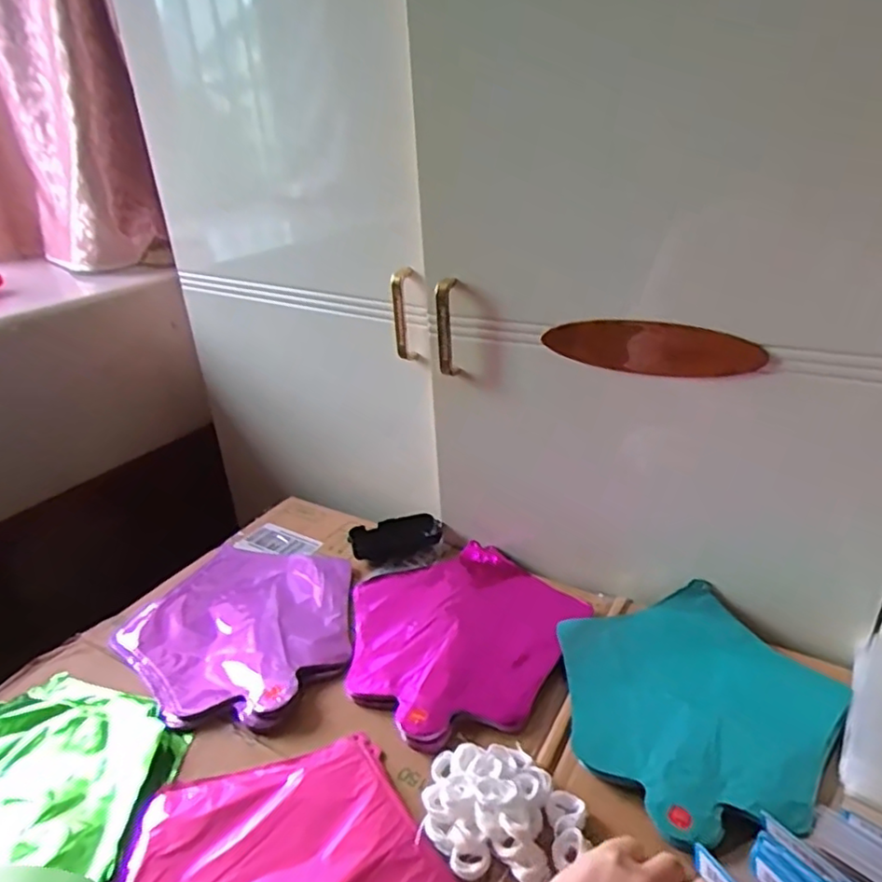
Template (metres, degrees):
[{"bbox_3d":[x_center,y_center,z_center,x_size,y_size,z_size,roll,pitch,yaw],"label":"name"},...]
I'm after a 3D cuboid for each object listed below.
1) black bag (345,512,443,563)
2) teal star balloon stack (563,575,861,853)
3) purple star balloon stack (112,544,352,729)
[{"bbox_3d":[-0.055,0.118,0.784,0.109,0.021,0.053,-12,28,-16],"label":"black bag"},{"bbox_3d":[0.220,0.216,0.548,0.230,0.020,0.233,-9,27,-10],"label":"teal star balloon stack"},{"bbox_3d":[-0.200,0.186,0.666,0.241,0.030,0.227,15,32,32],"label":"purple star balloon stack"}]

